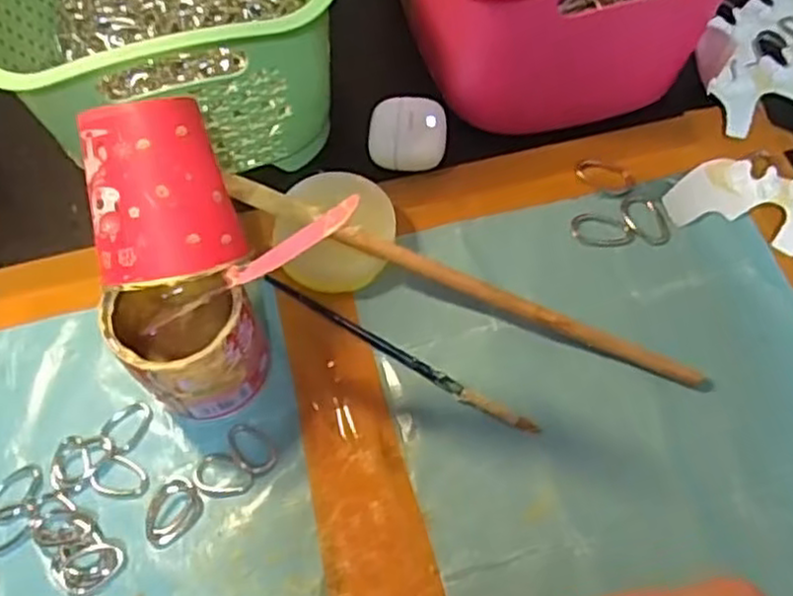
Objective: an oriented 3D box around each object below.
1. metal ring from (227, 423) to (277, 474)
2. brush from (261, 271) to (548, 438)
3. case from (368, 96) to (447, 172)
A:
[{"bbox_3d":[-0.073,0.075,0.368,0.018,0.004,0.031,-35,67,-15],"label":"metal ring"},{"bbox_3d":[-0.002,0.029,0.387,0.165,0.004,0.009,29,67,15],"label":"brush"},{"bbox_3d":[0.007,-0.100,0.444,0.045,0.019,0.046,0,63,2],"label":"case"}]

